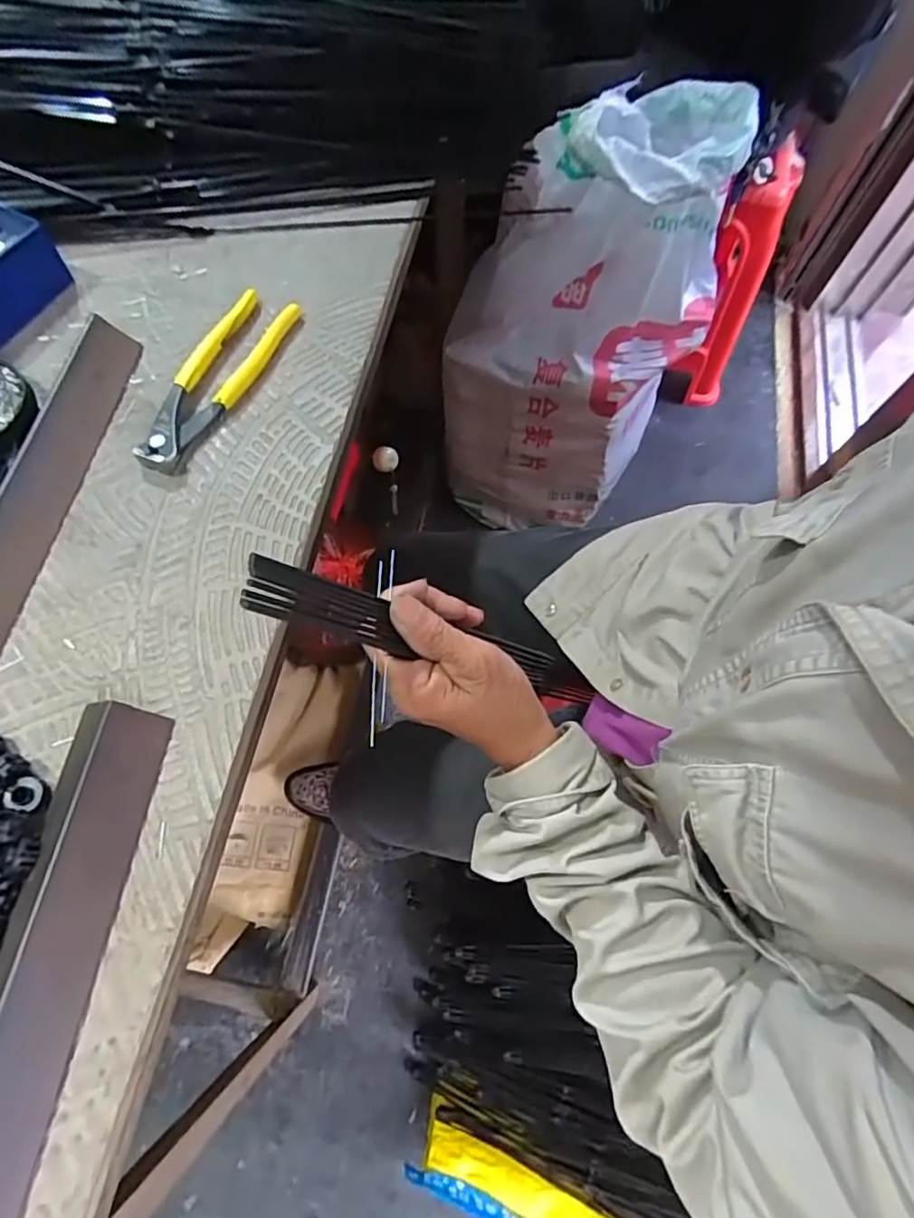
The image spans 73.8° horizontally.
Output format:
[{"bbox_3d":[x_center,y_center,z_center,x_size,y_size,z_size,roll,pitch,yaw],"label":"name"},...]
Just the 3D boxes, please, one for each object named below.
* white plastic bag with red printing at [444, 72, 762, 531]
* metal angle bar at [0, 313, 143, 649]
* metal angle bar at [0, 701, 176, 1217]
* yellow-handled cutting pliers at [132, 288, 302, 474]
[{"bbox_3d":[0.182,-0.409,0.972,0.345,0.676,0.277,-31,72,-15],"label":"white plastic bag with red printing"},{"bbox_3d":[-0.269,-0.070,0.385,0.037,0.034,0.277,8,67,0],"label":"metal angle bar"},{"bbox_3d":[-0.194,0.164,0.285,0.043,0.026,0.238,7,67,0],"label":"metal angle bar"},{"bbox_3d":[-0.171,-0.164,0.426,0.047,0.014,0.160,27,68,8],"label":"yellow-handled cutting pliers"}]

